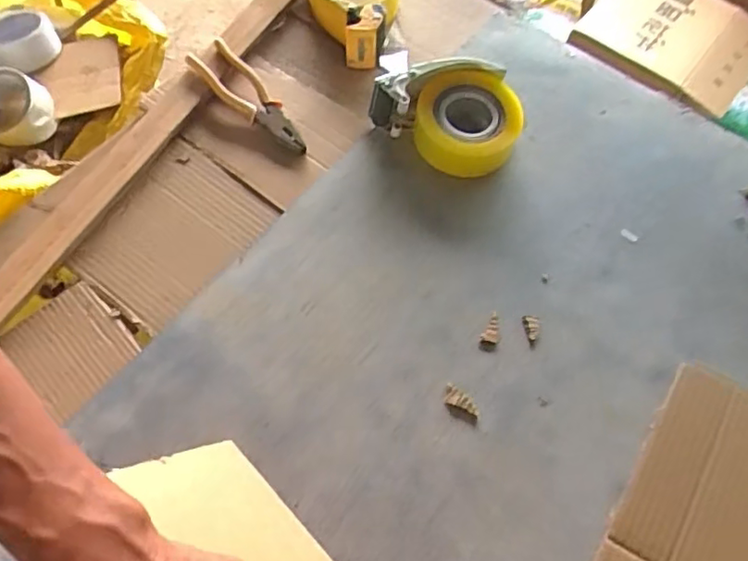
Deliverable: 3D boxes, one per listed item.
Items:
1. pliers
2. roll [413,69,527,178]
[{"bbox_3d":[-0.145,-0.223,0.747,0.056,0.026,0.188,-42,72,-19],"label":"pliers"},{"bbox_3d":[0.107,-0.184,0.726,0.122,0.062,0.110,7,64,2],"label":"roll"}]

